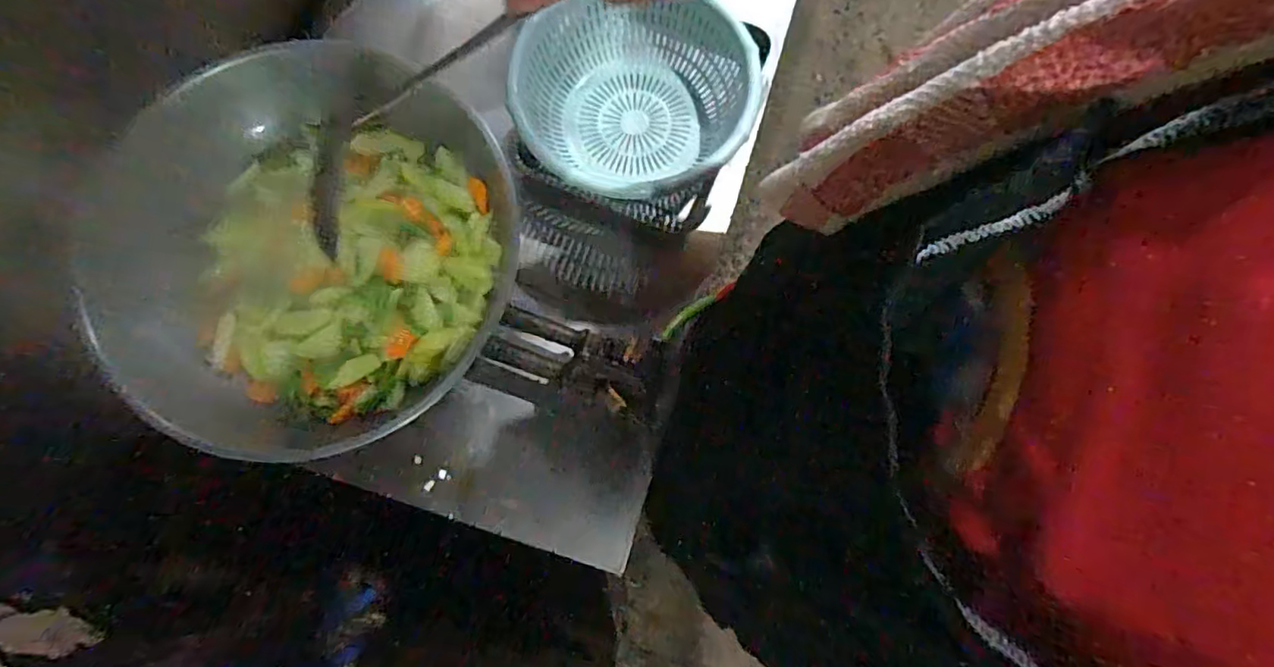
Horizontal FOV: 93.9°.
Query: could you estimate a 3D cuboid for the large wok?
[{"bbox_3d":[-0.333,-0.075,0.569,0.419,0.089,0.372,-10,79,-4],"label":"large wok"}]

